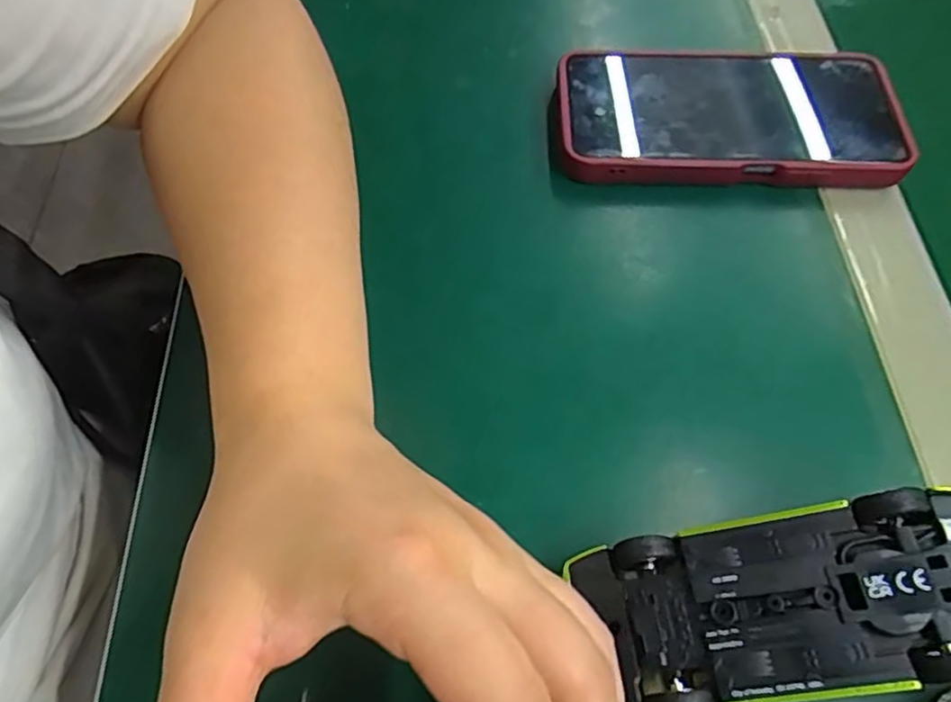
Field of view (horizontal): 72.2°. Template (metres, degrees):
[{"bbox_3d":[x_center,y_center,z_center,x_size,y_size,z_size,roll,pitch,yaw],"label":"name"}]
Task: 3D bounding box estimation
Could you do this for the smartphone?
[{"bbox_3d":[0.122,-0.117,0.320,0.162,0.017,0.079,3,67,3],"label":"smartphone"}]

